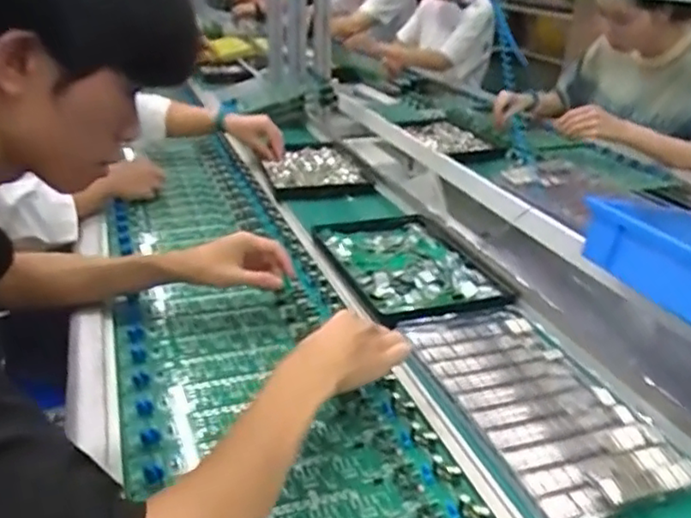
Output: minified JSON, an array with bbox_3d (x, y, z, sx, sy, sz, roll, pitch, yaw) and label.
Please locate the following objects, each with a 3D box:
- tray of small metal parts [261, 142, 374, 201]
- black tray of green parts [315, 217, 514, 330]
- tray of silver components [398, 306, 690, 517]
[{"bbox_3d":[-0.071,-0.183,1.301,0.174,0.032,0.272,-6,26,-15],"label":"tray of small metal parts"},{"bbox_3d":[0.089,-0.001,0.909,0.181,0.032,0.307,-8,28,-18],"label":"black tray of green parts"},{"bbox_3d":[0.187,0.139,0.658,0.158,0.022,0.308,-9,28,-19],"label":"tray of silver components"}]

